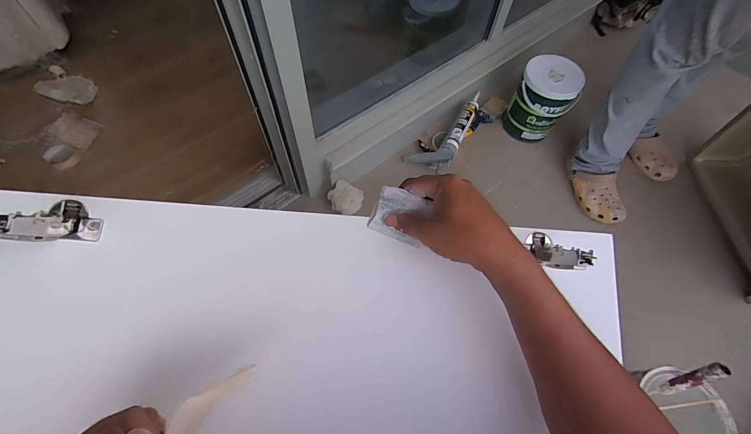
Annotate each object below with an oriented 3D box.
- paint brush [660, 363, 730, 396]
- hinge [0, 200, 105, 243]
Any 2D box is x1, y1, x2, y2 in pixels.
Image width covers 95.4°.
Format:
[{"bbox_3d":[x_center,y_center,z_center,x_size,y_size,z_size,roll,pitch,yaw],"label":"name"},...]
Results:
[{"bbox_3d":[0.586,0.300,0.628,0.023,0.120,0.022,-25,62,-41],"label":"paint brush"},{"bbox_3d":[-0.295,0.003,0.304,0.047,0.090,0.041,-3,89,-4],"label":"hinge"}]

